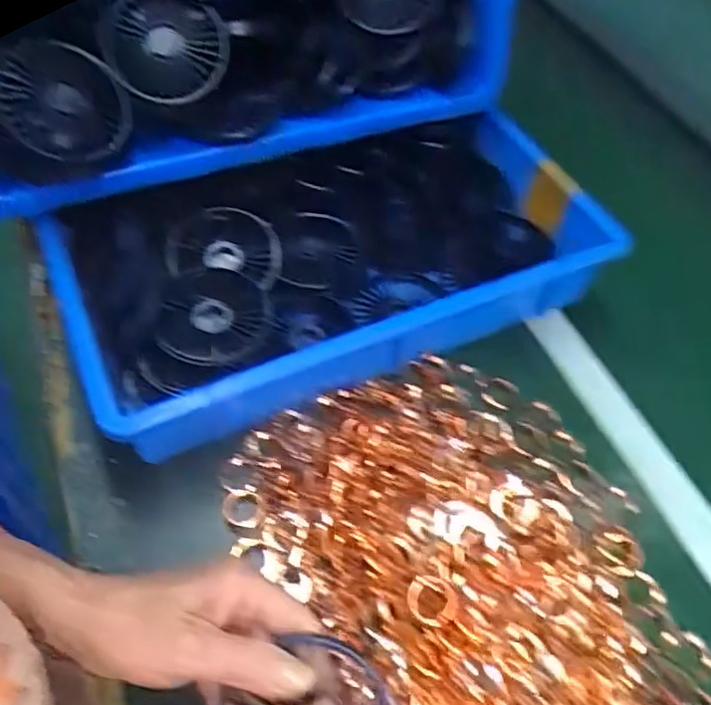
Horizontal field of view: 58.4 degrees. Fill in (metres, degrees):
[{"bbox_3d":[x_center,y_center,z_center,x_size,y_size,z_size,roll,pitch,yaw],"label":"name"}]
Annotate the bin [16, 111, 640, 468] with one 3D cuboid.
[{"bbox_3d":[-0.009,-0.072,0.539,0.435,0.089,0.203,-20,57,-18],"label":"bin"}]

